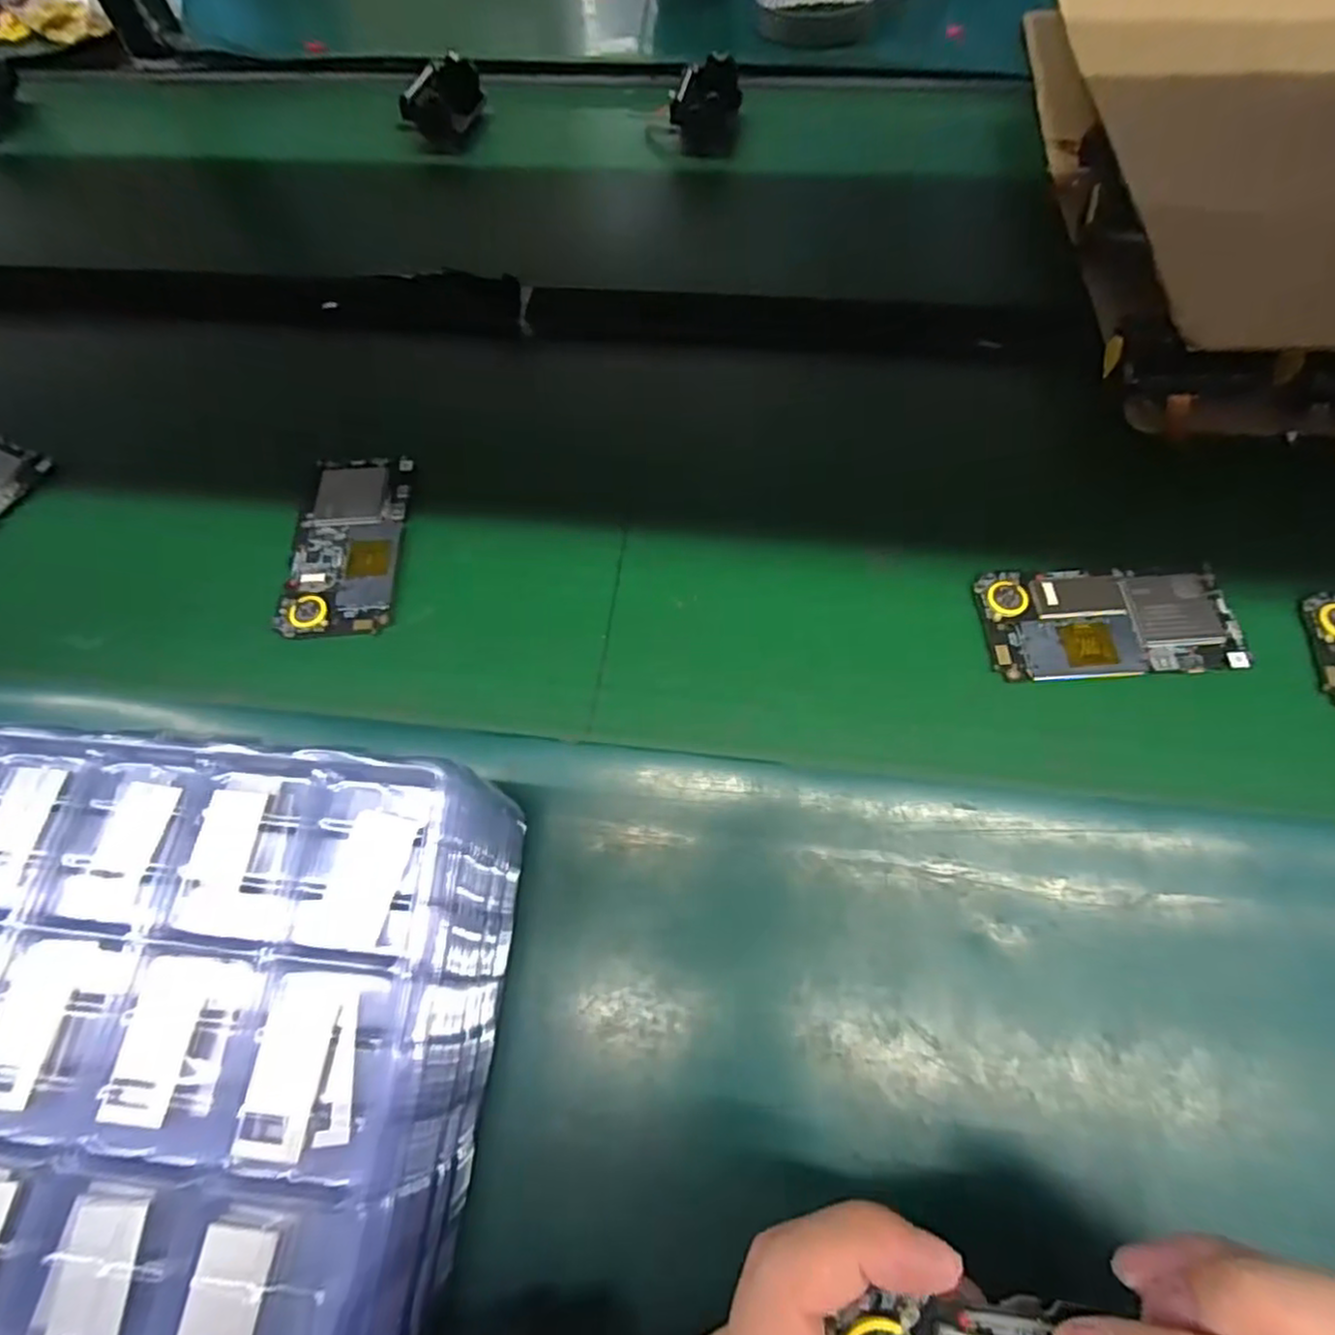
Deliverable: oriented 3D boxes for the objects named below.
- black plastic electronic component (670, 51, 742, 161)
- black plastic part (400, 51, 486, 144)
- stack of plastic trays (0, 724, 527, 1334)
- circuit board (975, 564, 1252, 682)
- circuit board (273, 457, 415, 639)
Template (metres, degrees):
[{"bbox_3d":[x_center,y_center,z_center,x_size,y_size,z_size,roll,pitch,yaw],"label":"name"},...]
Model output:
[{"bbox_3d":[0.033,-0.474,0.575,0.057,0.042,0.072,2,62,8],"label":"black plastic electronic component"},{"bbox_3d":[-0.191,-0.497,0.588,0.052,0.035,0.079,15,64,14],"label":"black plastic part"},{"bbox_3d":[-0.271,0.136,0.262,0.400,0.091,0.204,3,63,5],"label":"stack of plastic trays"},{"bbox_3d":[0.231,-0.025,0.352,0.124,0.004,0.062,-3,61,5],"label":"circuit board"},{"bbox_3d":[-0.189,-0.076,0.400,0.064,0.011,0.125,-3,61,6],"label":"circuit board"}]

